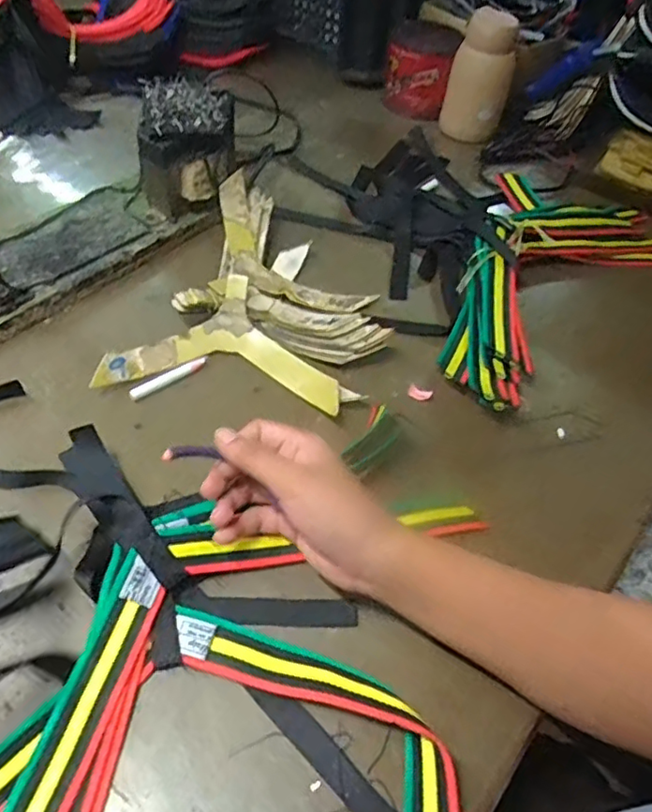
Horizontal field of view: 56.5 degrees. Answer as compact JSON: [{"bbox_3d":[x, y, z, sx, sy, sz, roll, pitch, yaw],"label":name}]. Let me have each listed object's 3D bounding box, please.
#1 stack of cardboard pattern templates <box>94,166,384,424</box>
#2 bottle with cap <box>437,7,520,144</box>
[{"bbox_3d":[-0.043,-0.095,0.530,0.193,0.034,0.255,16,51,7],"label":"stack of cardboard pattern templates"},{"bbox_3d":[0.191,-0.405,0.749,0.074,0.128,0.069,11,50,3],"label":"bottle with cap"}]

